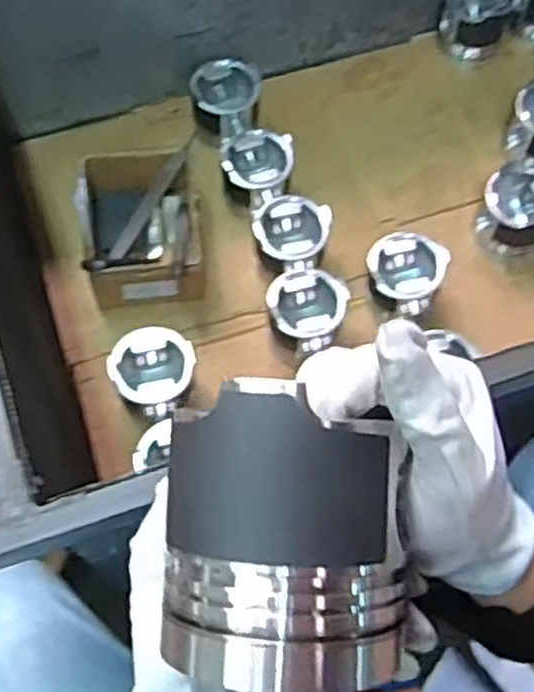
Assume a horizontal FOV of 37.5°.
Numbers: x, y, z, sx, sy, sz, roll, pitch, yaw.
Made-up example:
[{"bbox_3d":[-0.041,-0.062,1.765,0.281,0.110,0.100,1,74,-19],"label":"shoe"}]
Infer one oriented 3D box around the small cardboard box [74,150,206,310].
[{"bbox_3d":[-0.168,-0.159,1.080,0.152,0.106,0.212,-7,67,-5],"label":"small cardboard box"}]

